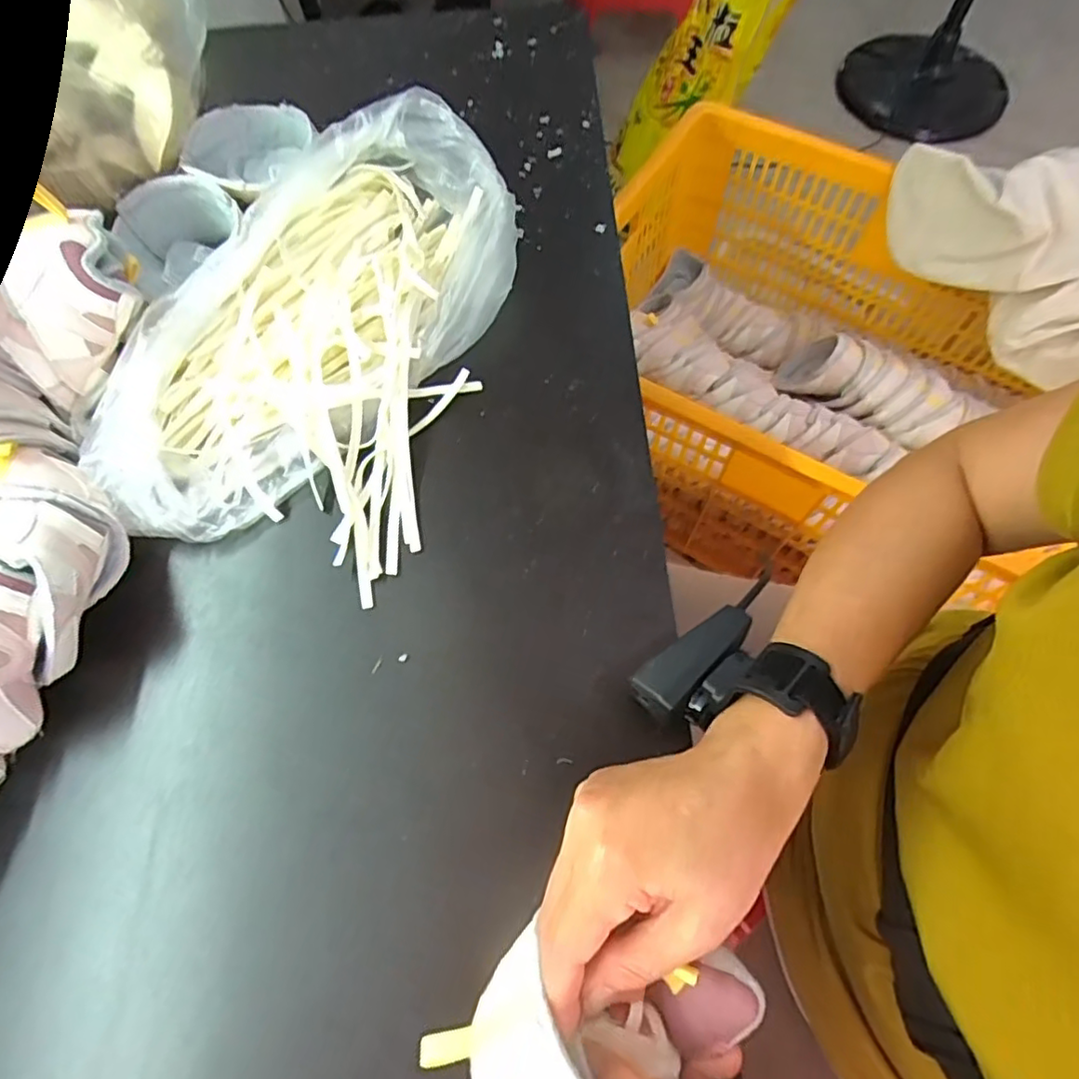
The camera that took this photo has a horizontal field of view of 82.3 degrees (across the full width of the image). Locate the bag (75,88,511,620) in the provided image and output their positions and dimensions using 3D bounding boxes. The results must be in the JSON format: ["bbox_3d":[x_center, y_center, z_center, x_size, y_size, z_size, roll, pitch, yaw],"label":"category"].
[{"bbox_3d":[-0.139,-0.143,0.411,0.194,0.086,0.314,14,68,7],"label":"bag"}]

